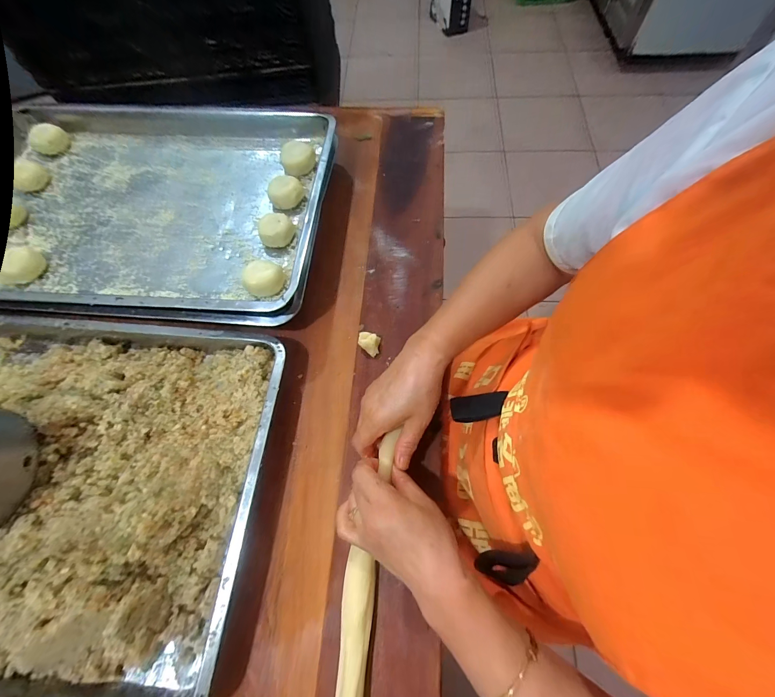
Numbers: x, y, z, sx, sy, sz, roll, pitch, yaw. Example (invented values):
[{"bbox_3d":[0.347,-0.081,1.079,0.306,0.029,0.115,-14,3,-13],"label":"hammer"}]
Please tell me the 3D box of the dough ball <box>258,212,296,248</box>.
[{"bbox_3d":[-0.162,-0.174,0.494,0.044,0.032,0.040,10,67,7],"label":"dough ball"}]

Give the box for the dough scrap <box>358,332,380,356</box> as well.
[{"bbox_3d":[-0.025,-0.008,0.460,0.030,0.019,0.025,22,69,12],"label":"dough scrap"}]

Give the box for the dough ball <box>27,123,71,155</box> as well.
[{"bbox_3d":[-0.594,-0.367,0.583,0.047,0.041,0.059,38,73,17],"label":"dough ball"}]

